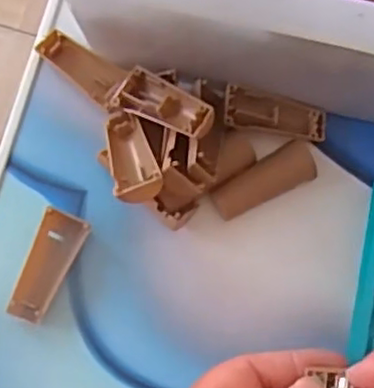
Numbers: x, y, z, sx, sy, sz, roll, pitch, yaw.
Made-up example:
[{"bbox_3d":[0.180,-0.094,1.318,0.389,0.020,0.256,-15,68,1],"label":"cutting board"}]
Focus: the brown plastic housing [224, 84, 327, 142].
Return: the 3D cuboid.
[{"bbox_3d":[0.042,-0.038,0.320,0.050,0.007,0.022,12,69,-13],"label":"brown plastic housing"}]

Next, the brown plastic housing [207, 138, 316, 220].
[{"bbox_3d":[0.036,-0.007,0.316,0.052,0.004,0.020,-26,89,-7],"label":"brown plastic housing"}]

